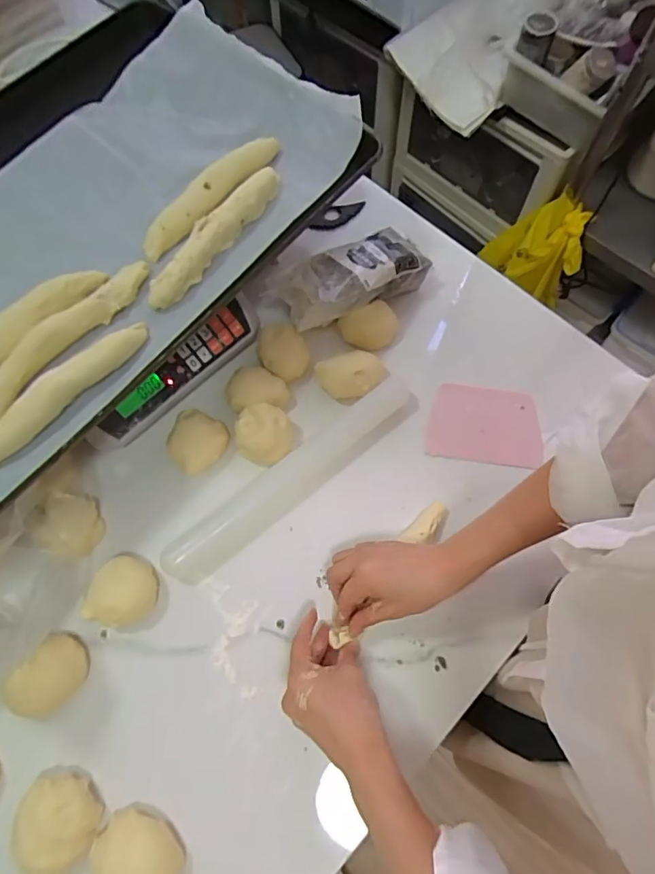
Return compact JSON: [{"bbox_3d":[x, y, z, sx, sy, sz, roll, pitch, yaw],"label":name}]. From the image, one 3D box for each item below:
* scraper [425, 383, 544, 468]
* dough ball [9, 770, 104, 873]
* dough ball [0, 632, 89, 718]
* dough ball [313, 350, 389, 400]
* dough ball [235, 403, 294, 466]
[{"bbox_3d":[0.178,-0.016,0.583,0.124,0.007,0.094,8,66,3],"label":"scraper"},{"bbox_3d":[-0.229,0.326,0.428,0.064,0.043,0.066,0,69,0],"label":"dough ball"},{"bbox_3d":[-0.254,0.218,0.467,0.052,0.044,0.071,8,69,3],"label":"dough ball"},{"bbox_3d":[0.028,-0.072,0.582,0.078,0.032,0.044,-7,69,-2],"label":"dough ball"},{"bbox_3d":[-0.070,-0.003,0.557,0.059,0.033,0.061,0,69,0],"label":"dough ball"}]

